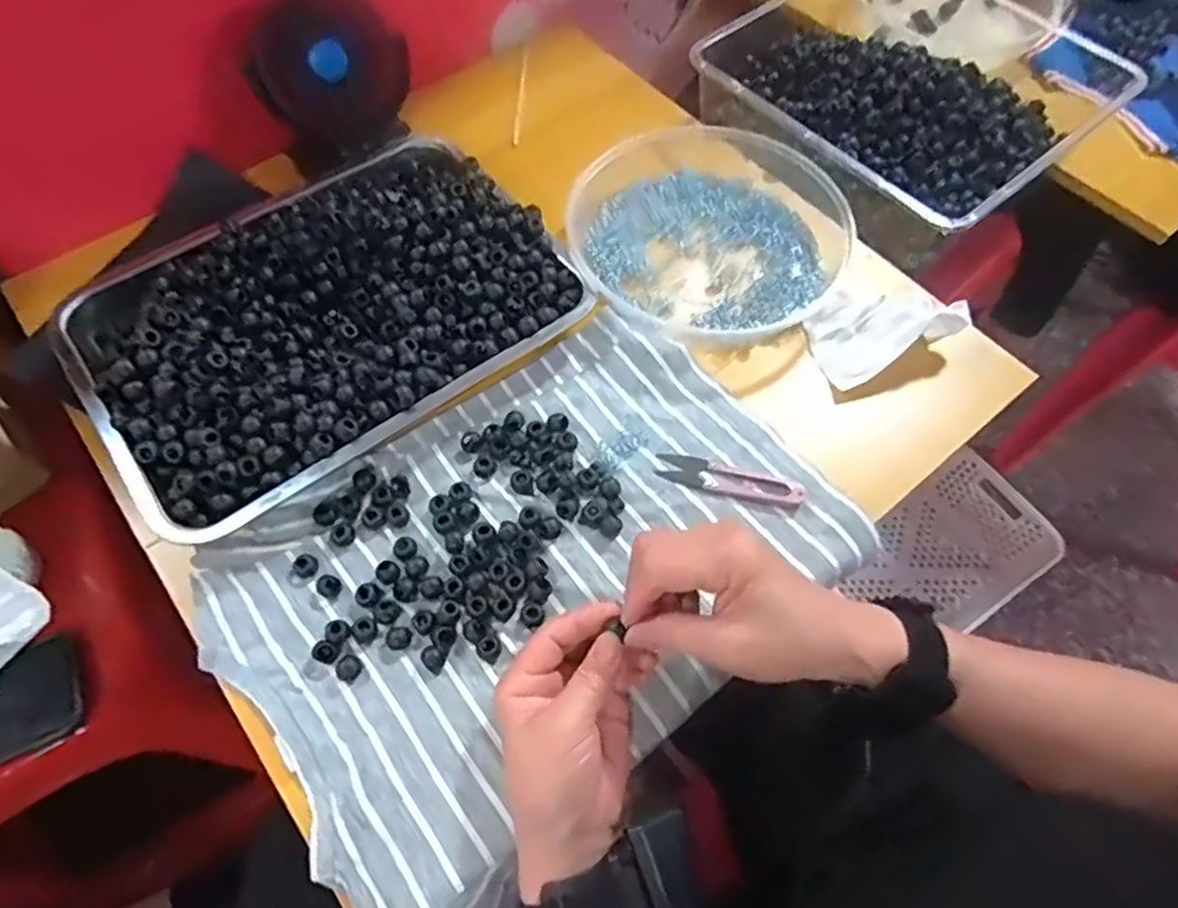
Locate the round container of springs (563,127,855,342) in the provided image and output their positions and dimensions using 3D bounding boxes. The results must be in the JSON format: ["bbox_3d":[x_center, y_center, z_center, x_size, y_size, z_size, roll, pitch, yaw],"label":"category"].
[{"bbox_3d":[0.094,-0.197,0.585,0.238,0.033,0.228,0,63,-1],"label":"round container of springs"}]

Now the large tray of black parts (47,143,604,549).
[{"bbox_3d":[-0.201,-0.115,0.523,0.333,0.059,0.257,-36,69,-18],"label":"large tray of black parts"}]

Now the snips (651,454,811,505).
[{"bbox_3d":[0.099,0.018,0.488,0.103,0.011,0.022,17,64,7],"label":"snips"}]

